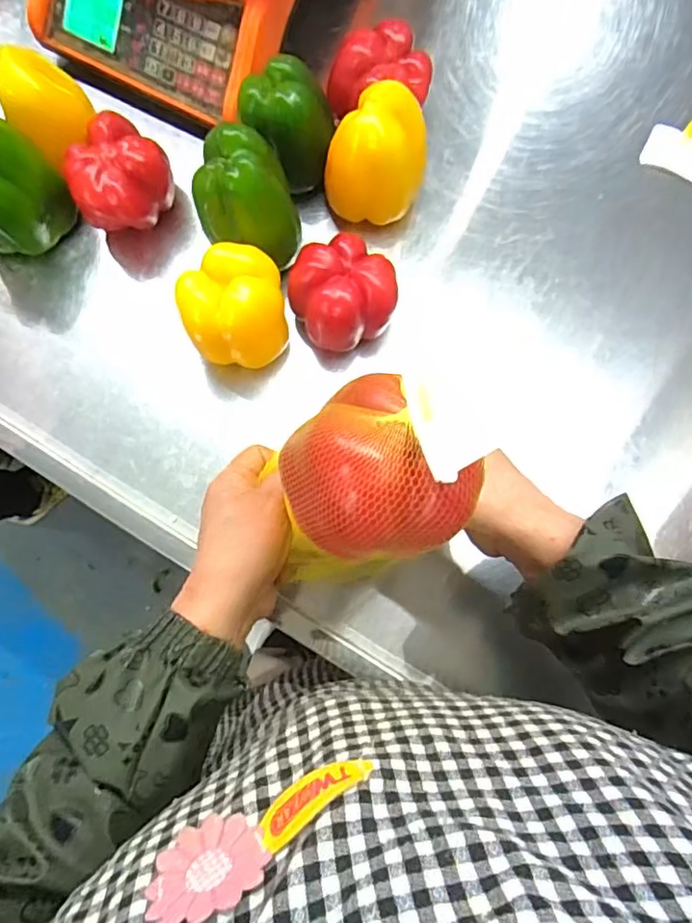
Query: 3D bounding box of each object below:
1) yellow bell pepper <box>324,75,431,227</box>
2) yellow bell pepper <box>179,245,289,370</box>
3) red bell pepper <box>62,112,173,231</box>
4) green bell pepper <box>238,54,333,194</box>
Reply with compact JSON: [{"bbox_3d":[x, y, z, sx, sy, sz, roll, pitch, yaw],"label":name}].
[{"bbox_3d":[0.029,-0.259,0.507,0.087,0.108,0.073,0,81,1],"label":"yellow bell pepper"},{"bbox_3d":[-0.092,-0.127,0.488,0.078,0.089,0.078,0,81,0],"label":"yellow bell pepper"},{"bbox_3d":[-0.196,-0.245,0.516,0.064,0.080,0.089,32,82,5],"label":"red bell pepper"},{"bbox_3d":[-0.050,-0.295,0.510,0.074,0.090,0.070,0,81,0],"label":"green bell pepper"}]

